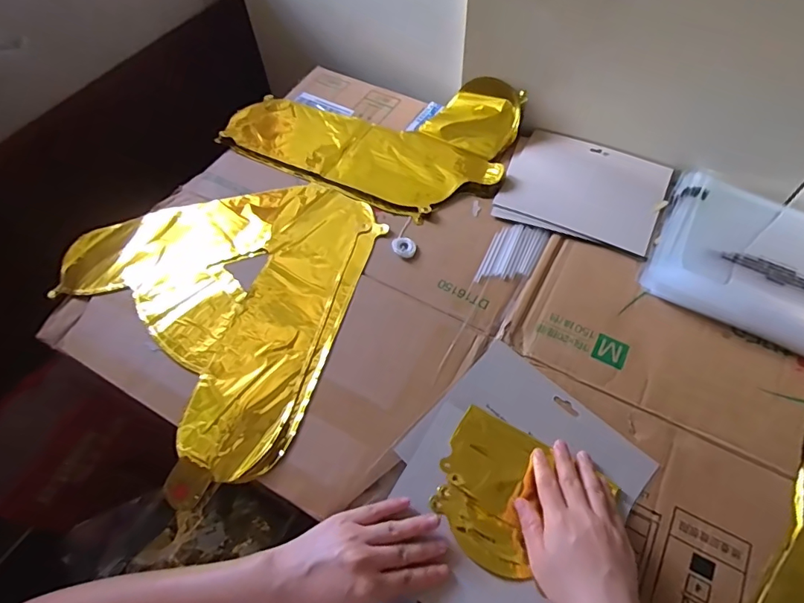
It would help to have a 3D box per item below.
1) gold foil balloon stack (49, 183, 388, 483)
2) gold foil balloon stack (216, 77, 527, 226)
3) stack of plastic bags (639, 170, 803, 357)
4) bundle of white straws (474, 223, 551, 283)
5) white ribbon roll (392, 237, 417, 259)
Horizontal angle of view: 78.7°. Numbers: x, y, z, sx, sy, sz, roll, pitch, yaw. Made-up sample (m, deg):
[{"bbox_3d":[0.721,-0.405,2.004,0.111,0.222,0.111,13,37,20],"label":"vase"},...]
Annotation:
[{"bbox_3d":[-0.241,-0.028,0.587,0.380,0.010,0.354,19,62,13],"label":"gold foil balloon stack"},{"bbox_3d":[-0.052,-0.237,0.695,0.404,0.037,0.224,14,63,12],"label":"gold foil balloon stack"},{"bbox_3d":[0.432,-0.055,0.578,0.236,0.028,0.230,25,64,16],"label":"stack of plastic bags"},{"bbox_3d":[0.136,-0.058,0.596,0.062,0.004,0.098,21,63,14],"label":"bundle of white straws"},{"bbox_3d":[0.002,-0.067,0.605,0.029,0.008,0.026,11,61,9],"label":"white ribbon roll"}]

